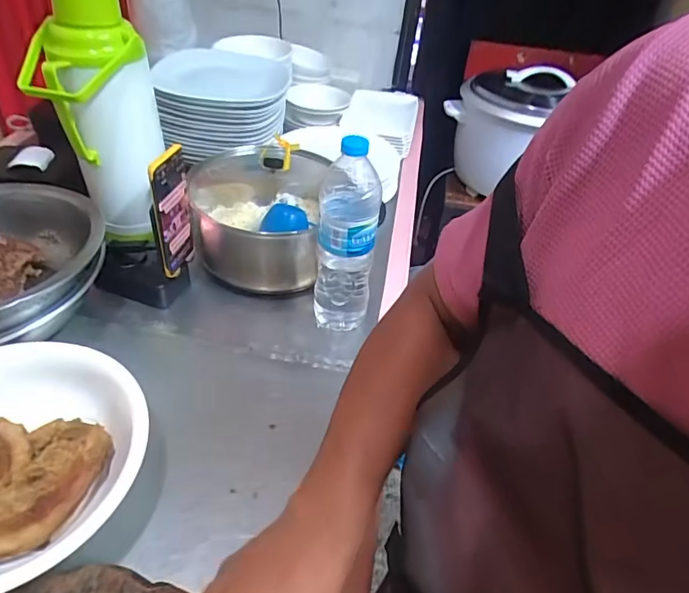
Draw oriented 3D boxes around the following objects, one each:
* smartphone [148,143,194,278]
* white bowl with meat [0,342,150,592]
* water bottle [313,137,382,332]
[{"bbox_3d":[-0.223,-0.111,0.630,0.015,0.167,0.078,12,43,4],"label":"smartphone"},{"bbox_3d":[-0.324,0.156,0.454,0.213,0.071,0.240,21,44,14],"label":"white bowl with meat"},{"bbox_3d":[0.002,-0.076,0.623,0.071,0.262,0.074,3,43,-6],"label":"water bottle"}]

